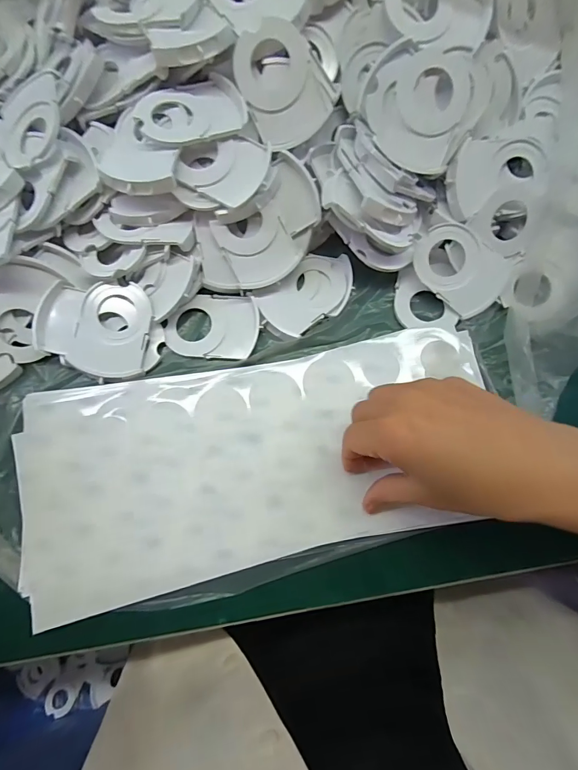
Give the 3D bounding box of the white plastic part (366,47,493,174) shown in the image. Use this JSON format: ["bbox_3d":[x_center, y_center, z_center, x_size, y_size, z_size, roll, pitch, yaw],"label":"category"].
[{"bbox_3d":[0.100,-0.206,0.283,0.082,0.018,0.082,-1,105,-4],"label":"white plastic part"}]

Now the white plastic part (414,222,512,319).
[{"bbox_3d":[0.139,-0.094,0.305,0.078,0.006,0.055,40,94,-2],"label":"white plastic part"}]

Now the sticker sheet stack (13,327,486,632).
[{"bbox_3d":[-0.023,0.054,0.274,0.338,0.012,0.150,-10,77,-1],"label":"sticker sheet stack"}]

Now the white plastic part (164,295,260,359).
[{"bbox_3d":[-0.062,-0.049,0.306,0.074,0.007,0.054,4,75,1],"label":"white plastic part"}]

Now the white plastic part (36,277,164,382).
[{"bbox_3d":[-0.149,-0.043,0.292,0.090,0.012,0.073,-2,75,-1],"label":"white plastic part"}]

